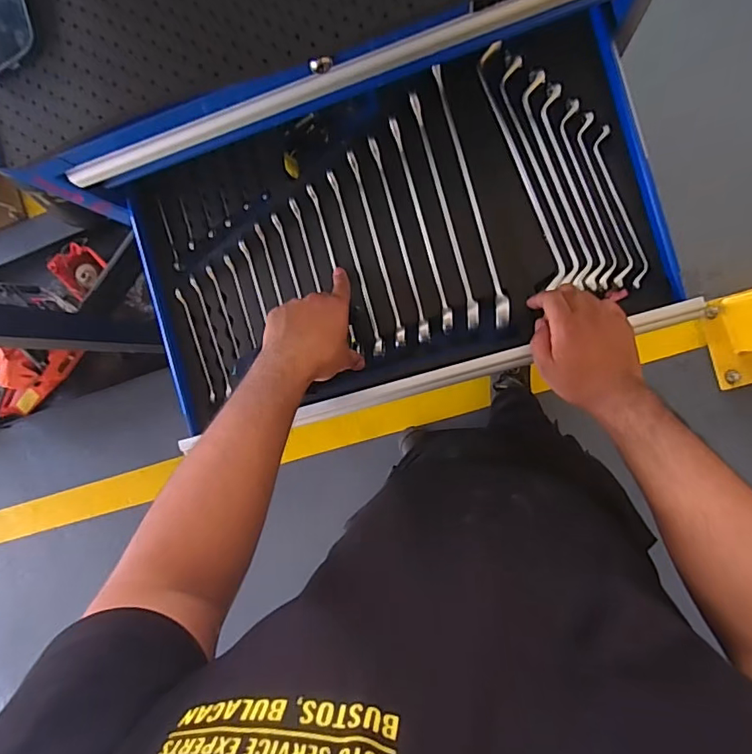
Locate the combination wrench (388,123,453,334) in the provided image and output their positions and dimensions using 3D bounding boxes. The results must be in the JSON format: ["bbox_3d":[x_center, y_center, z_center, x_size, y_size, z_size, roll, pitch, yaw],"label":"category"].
[{"bbox_3d":[0.054,-0.174,0.587,0.014,0.012,0.250,-15,90,9],"label":"combination wrench"}]

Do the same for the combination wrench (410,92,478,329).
[{"bbox_3d":[0.079,-0.187,0.573,0.015,0.011,0.269,-14,90,9],"label":"combination wrench"}]

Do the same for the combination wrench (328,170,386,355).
[{"bbox_3d":[-0.023,-0.135,0.604,0.013,0.011,0.223,-14,90,9],"label":"combination wrench"}]

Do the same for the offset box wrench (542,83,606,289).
[{"bbox_3d":[0.221,-0.214,0.568,0.026,0.013,0.228,-15,90,9],"label":"offset box wrench"}]

